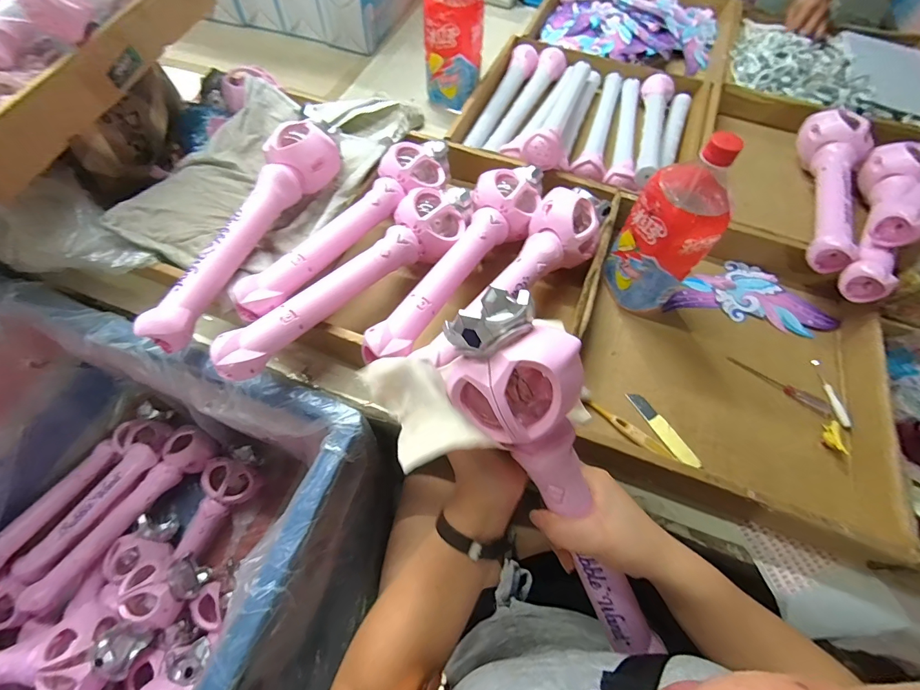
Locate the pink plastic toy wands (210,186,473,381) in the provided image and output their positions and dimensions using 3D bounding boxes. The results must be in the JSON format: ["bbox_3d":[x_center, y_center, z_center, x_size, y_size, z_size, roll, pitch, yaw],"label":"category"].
[{"bbox_3d":[-0.114,-0.093,0.472,0.081,0.062,0.361,40,69,17],"label":"pink plastic toy wands"}]

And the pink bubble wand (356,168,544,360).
[{"bbox_3d":[0.010,-0.103,0.496,0.082,0.085,0.357,23,64,10],"label":"pink bubble wand"}]

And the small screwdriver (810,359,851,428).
[{"bbox_3d":[0.454,0.058,0.491,0.013,0.009,0.089,2,63,-1],"label":"small screwdriver"}]

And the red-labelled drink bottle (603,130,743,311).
[{"bbox_3d":[0.243,-0.127,0.463,0.081,0.211,0.079,1,63,-1],"label":"red-labelled drink bottle"}]

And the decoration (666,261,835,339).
[{"bbox_3d":[0.402,-0.074,0.556,0.221,0.016,0.103,12,63,5],"label":"decoration"}]

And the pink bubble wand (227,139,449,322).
[{"bbox_3d":[-0.138,-0.169,0.512,0.082,0.054,0.364,35,67,15],"label":"pink bubble wand"}]

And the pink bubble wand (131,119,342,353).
[{"bbox_3d":[-0.257,-0.154,0.486,0.073,0.062,0.349,23,64,10],"label":"pink bubble wand"}]

